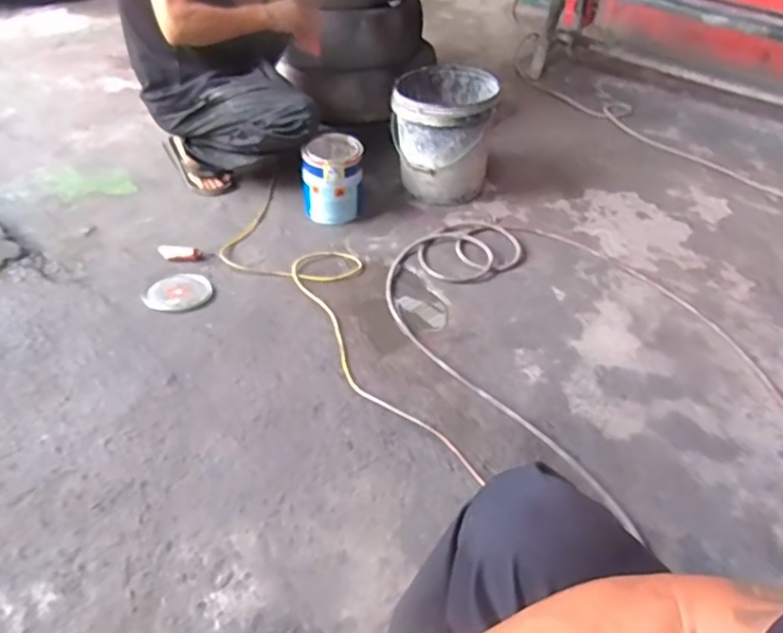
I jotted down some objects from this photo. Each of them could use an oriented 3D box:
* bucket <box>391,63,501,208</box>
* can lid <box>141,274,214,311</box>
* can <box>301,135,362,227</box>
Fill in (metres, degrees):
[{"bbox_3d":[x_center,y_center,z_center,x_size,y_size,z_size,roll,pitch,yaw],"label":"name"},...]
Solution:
[{"bbox_3d":[0.146,-0.526,1.724,0.284,0.293,0.290,5,41,4],"label":"bucket"},{"bbox_3d":[-0.509,-0.058,1.415,0.149,0.015,0.149,1,44,-1],"label":"can lid"},{"bbox_3d":[-0.164,-0.387,1.652,0.160,0.187,0.169,1,41,-1],"label":"can"}]

